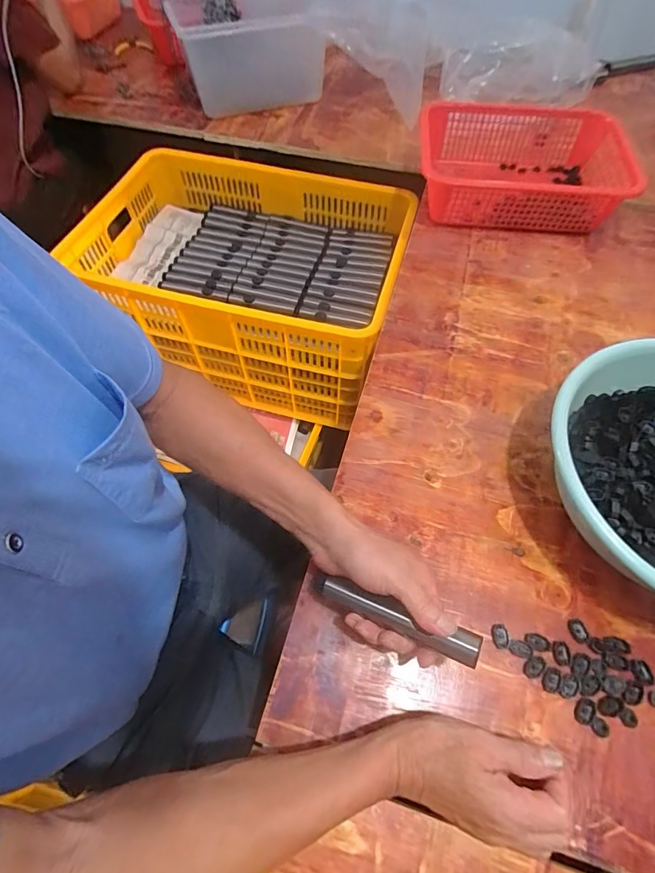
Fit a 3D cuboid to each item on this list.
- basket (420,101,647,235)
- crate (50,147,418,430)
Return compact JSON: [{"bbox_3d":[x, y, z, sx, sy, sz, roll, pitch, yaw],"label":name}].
[{"bbox_3d":[0.339,-0.450,0.711,0.331,0.100,0.240,6,62,3],"label":"basket"},{"bbox_3d":[-0.170,-0.332,0.907,0.605,0.278,0.404,15,62,9],"label":"crate"}]

